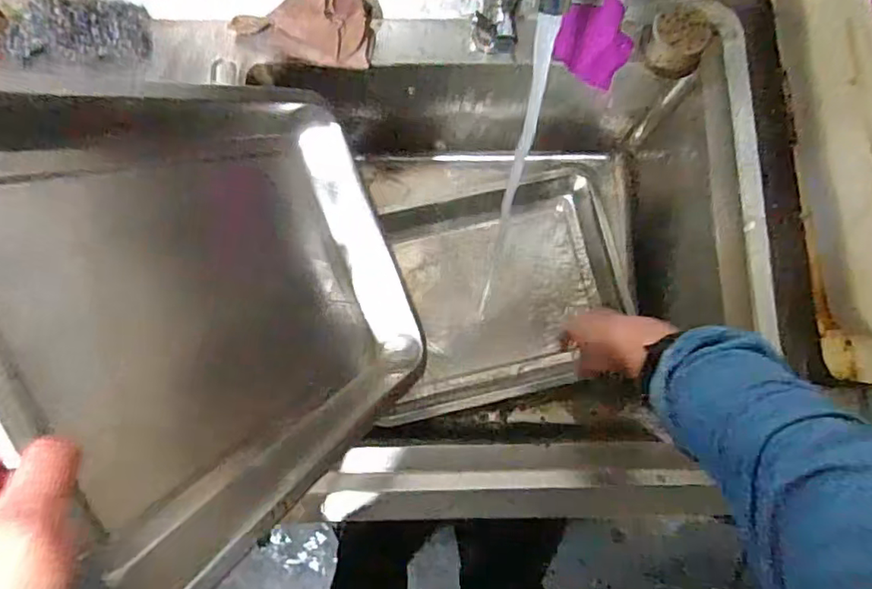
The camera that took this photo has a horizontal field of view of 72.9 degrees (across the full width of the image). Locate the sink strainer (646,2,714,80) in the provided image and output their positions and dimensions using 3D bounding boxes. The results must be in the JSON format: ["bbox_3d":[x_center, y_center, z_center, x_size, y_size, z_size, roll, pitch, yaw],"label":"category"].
[{"bbox_3d":[0.259,-0.275,0.638,0.067,0.035,0.065,29,81,4],"label":"sink strainer"}]

